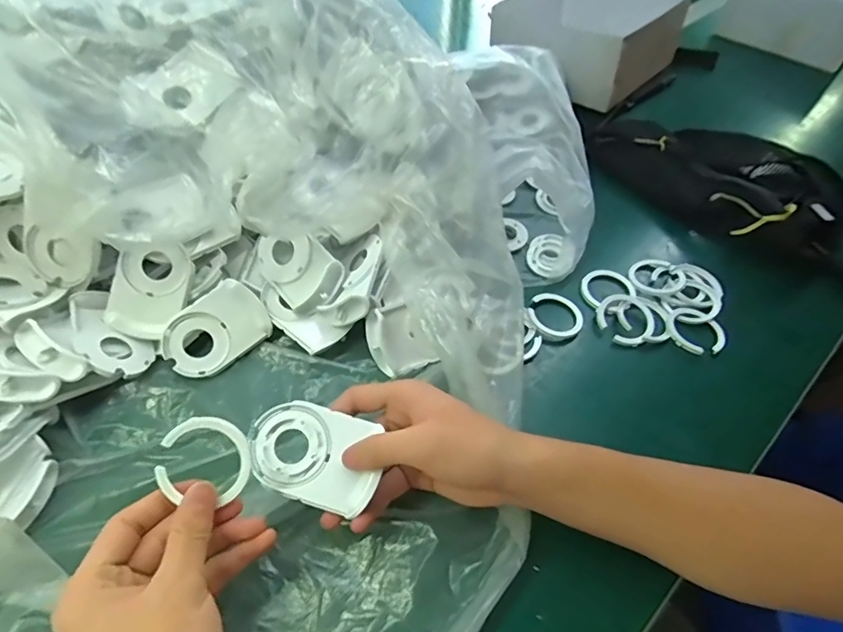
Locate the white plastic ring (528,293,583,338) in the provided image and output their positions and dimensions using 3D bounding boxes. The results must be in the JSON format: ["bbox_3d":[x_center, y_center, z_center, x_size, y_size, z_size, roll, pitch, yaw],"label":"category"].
[{"bbox_3d":[0.123,-0.001,0.458,0.048,0.010,0.051,1,52,-1],"label":"white plastic ring"}]

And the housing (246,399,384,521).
[{"bbox_3d":[-0.068,0.087,0.316,0.079,0.013,0.056,16,71,7],"label":"housing"}]

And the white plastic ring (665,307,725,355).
[{"bbox_3d":[0.248,0.012,0.451,0.049,0.006,0.049,1,52,-1],"label":"white plastic ring"}]

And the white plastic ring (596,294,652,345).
[{"bbox_3d":[0.185,0.001,0.456,0.048,0.012,0.053,26,55,17],"label":"white plastic ring"}]

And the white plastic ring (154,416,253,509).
[{"bbox_3d":[-0.121,0.080,0.283,0.048,0.009,0.045,0,91,-10],"label":"white plastic ring"}]

